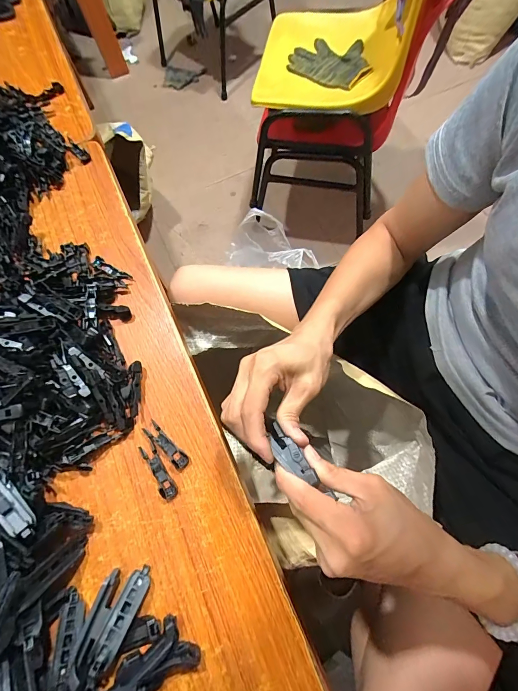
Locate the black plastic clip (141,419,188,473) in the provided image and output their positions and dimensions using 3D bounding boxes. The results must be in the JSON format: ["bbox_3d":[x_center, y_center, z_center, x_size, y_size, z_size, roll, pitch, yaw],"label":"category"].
[{"bbox_3d":[-0.089,0.096,0.323,0.056,0.004,0.014,42,77,16],"label":"black plastic clip"}]

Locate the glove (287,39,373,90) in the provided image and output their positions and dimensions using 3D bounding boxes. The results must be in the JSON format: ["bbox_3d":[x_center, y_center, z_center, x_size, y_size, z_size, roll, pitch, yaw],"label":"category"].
[{"bbox_3d":[0.182,-0.717,0.848,0.210,0.034,0.155,31,74,14],"label":"glove"}]

